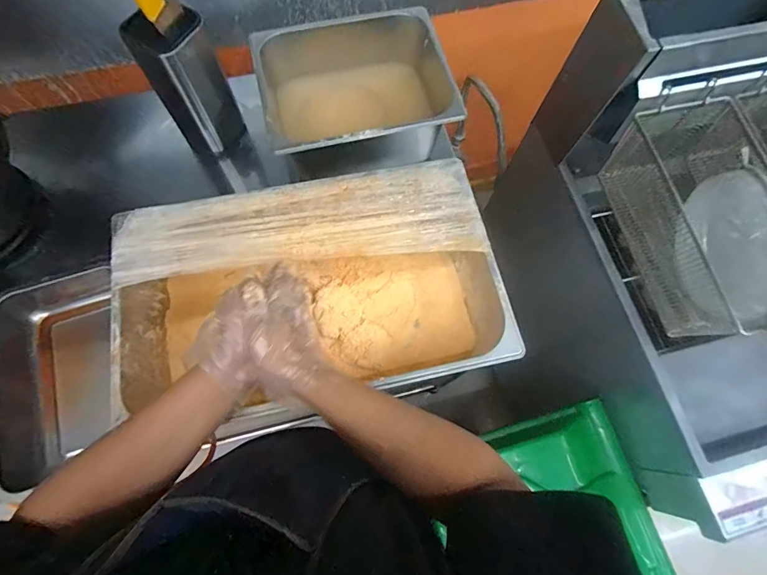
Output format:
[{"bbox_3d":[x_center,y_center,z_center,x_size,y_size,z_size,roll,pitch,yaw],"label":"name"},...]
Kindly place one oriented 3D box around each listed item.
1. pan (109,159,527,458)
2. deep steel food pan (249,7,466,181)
[{"bbox_3d":[-0.100,0.015,0.620,0.509,0.145,0.311,-11,71,-6],"label":"pan"},{"bbox_3d":[-0.046,-0.338,0.751,0.320,0.140,0.266,-11,71,-6],"label":"deep steel food pan"}]

